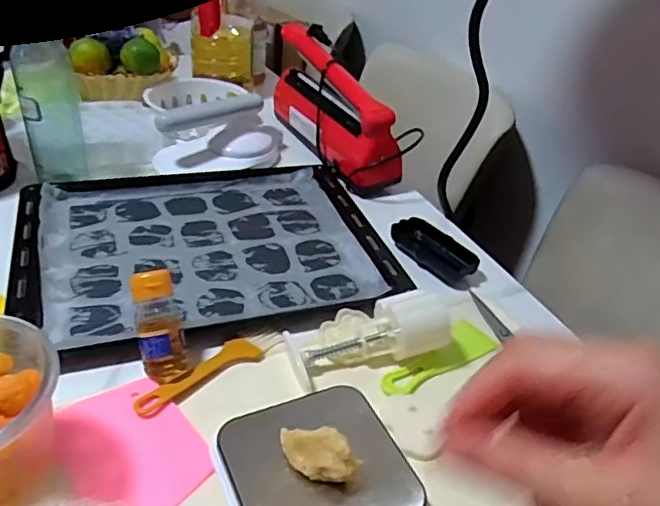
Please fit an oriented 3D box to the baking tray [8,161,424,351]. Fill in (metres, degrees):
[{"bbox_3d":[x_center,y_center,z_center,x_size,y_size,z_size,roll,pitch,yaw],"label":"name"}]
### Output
[{"bbox_3d":[-0.142,-0.021,0.668,0.396,0.023,0.296,-8,39,-19],"label":"baking tray"}]

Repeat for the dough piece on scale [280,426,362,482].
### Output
[{"bbox_3d":[-0.010,0.137,0.395,0.059,0.029,0.024,18,38,14],"label":"dough piece on scale"}]

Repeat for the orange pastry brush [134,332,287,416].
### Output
[{"bbox_3d":[-0.107,0.101,0.510,0.144,0.010,0.031,-24,46,-35],"label":"orange pastry brush"}]

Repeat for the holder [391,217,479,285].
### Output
[{"bbox_3d":[0.121,-0.004,0.685,0.054,0.025,0.107,-22,46,-34],"label":"holder"}]

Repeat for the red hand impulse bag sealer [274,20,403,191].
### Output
[{"bbox_3d":[-0.002,-0.225,0.859,0.078,0.139,0.306,-16,42,-28],"label":"red hand impulse bag sealer"}]

